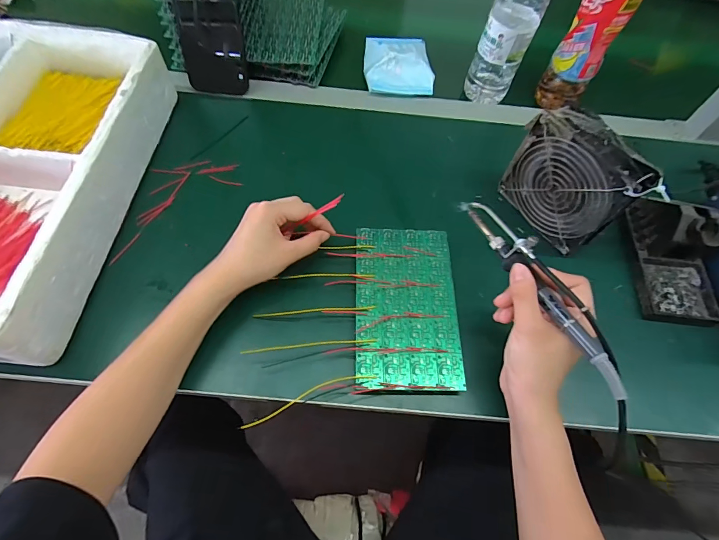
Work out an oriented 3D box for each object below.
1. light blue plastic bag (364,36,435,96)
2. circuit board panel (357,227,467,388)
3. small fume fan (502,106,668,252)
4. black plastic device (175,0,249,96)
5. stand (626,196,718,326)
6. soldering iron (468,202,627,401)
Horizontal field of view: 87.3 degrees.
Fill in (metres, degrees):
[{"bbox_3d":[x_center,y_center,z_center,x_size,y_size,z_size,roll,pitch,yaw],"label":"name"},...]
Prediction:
[{"bbox_3d":[0.057,-0.306,0.562,0.099,0.041,0.109,2,62,-3],"label":"light blue plastic bag"},{"bbox_3d":[0.048,0.034,0.389,0.100,0.010,0.173,2,62,-3],"label":"circuit board panel"},{"bbox_3d":[0.223,-0.092,0.405,0.040,0.119,0.119,-29,67,-18],"label":"small fume fan"},{"bbox_3d":[-0.188,-0.310,0.473,0.077,0.169,0.010,4,45,-4],"label":"black plastic device"},{"bbox_3d":[0.350,-0.014,0.405,0.081,0.074,0.134,9,62,1],"label":"stand"},{"bbox_3d":[0.153,0.006,0.318,0.021,0.031,0.202,-18,56,-13],"label":"soldering iron"}]

